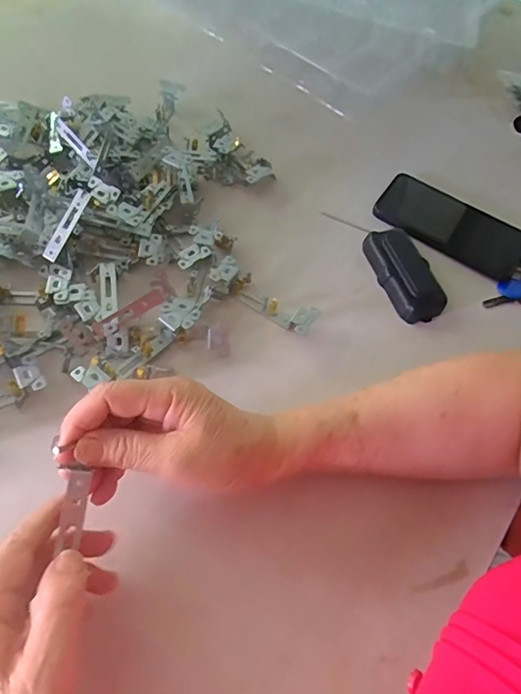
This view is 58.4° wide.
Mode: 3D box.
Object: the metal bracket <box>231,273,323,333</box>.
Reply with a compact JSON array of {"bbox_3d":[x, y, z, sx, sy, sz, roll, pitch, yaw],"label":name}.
[{"bbox_3d":[0.014,-0.041,0.444,0.085,0.022,0.030,38,63,12],"label":"metal bracket"}]

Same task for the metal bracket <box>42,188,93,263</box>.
[{"bbox_3d":[-0.172,-0.108,0.413,0.014,0.004,0.068,30,90,-4],"label":"metal bracket"}]

